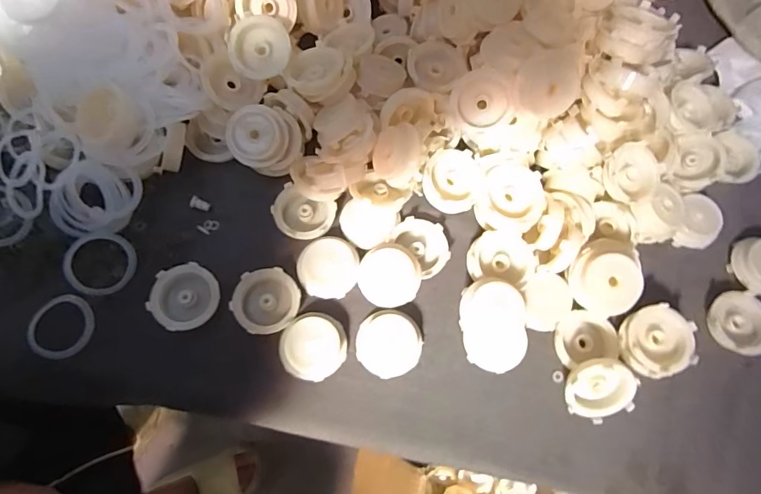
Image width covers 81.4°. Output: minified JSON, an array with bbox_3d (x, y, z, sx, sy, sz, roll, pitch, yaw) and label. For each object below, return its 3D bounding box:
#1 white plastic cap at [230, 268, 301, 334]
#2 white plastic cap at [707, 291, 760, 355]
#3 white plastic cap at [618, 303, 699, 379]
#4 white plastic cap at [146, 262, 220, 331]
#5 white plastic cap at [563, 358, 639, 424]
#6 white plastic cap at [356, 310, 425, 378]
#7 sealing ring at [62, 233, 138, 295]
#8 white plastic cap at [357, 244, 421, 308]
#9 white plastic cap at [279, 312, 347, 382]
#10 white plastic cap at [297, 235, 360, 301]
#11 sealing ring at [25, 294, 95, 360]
[{"bbox_3d":[-0.096,0.046,0.375,0.055,0.015,0.054,1,72,-2],"label":"white plastic cap"},{"bbox_3d":[0.320,0.068,0.392,0.050,0.016,0.054,-20,74,-9],"label":"white plastic cap"},{"bbox_3d":[0.234,0.080,0.377,0.058,0.025,0.058,-3,78,16],"label":"white plastic cap"},{"bbox_3d":[-0.163,0.043,0.374,0.051,0.018,0.054,1,72,-2],"label":"white plastic cap"},{"bbox_3d":[0.177,0.116,0.357,0.054,0.016,0.052,3,116,7],"label":"white plastic cap"},{"bbox_3d":[0.008,0.082,0.375,0.055,0.009,0.053,1,72,-2],"label":"white plastic cap"},{"bbox_3d":[-0.235,0.014,0.372,0.052,0.005,0.050,3,82,-24],"label":"sealing ring"},{"bbox_3d":[0.008,0.025,0.388,0.053,0.010,0.053,0,88,3],"label":"white plastic cap"},{"bbox_3d":[-0.055,0.083,0.366,0.053,0.011,0.053,0,91,-18],"label":"white plastic cap"},{"bbox_3d":[-0.046,0.018,0.387,0.051,0.015,0.050,1,72,-2],"label":"white plastic cap"},{"bbox_3d":[-0.265,0.067,0.368,0.052,0.006,0.050,1,72,-2],"label":"sealing ring"}]

